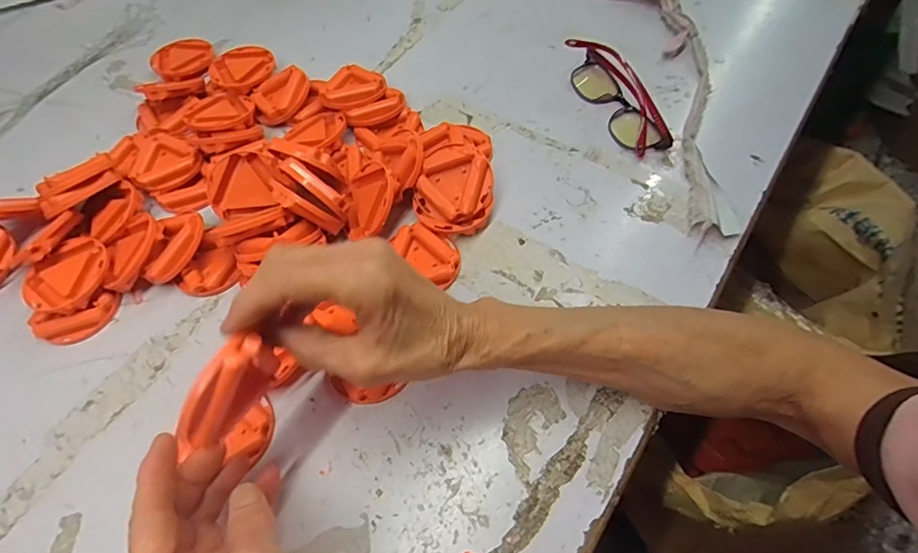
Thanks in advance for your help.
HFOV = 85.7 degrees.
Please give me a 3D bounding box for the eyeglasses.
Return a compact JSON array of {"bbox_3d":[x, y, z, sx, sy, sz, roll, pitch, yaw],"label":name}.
[{"bbox_3d":[0.142,-0.164,0.439,0.041,0.039,0.131,-21,59,-8],"label":"eyeglasses"}]

